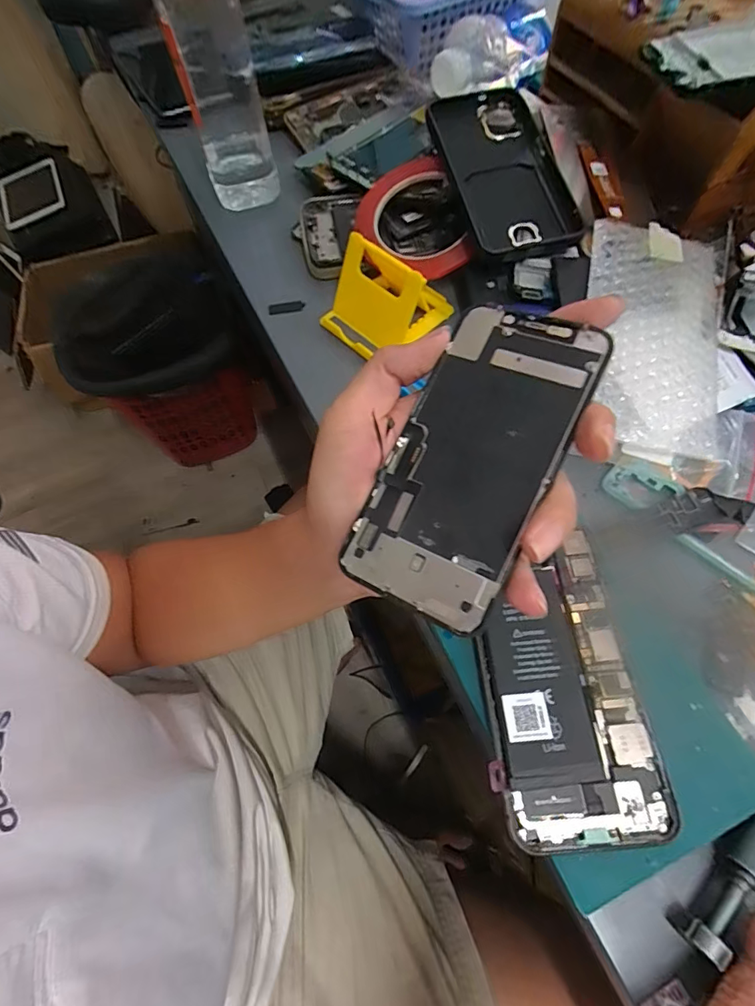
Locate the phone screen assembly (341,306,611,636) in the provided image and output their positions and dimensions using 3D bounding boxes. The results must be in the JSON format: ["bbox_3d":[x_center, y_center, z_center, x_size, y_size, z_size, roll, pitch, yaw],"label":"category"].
[{"bbox_3d":[0.042,-0.021,0.205,0.069,0.004,0.142,26,83,23],"label":"phone screen assembly"}]

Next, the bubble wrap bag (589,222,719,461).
[{"bbox_3d":[0.184,-0.116,0.306,0.087,0.026,0.167,11,66,7],"label":"bubble wrap bag"}]

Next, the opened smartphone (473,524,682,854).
[{"bbox_3d":[0.089,0.088,0.227,0.073,0.007,0.135,-6,65,-3],"label":"opened smartphone"}]

